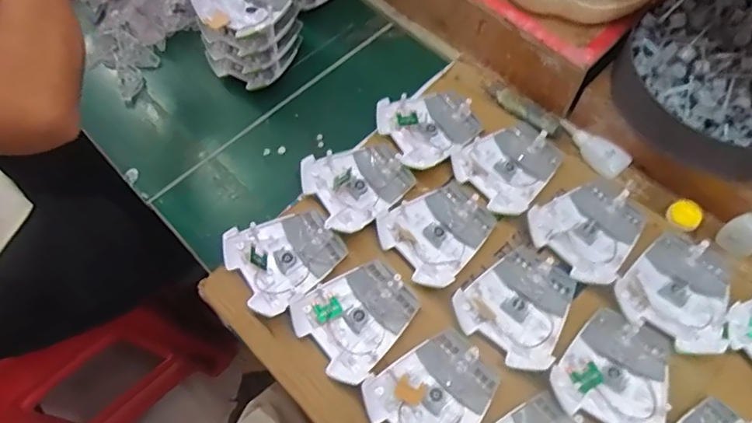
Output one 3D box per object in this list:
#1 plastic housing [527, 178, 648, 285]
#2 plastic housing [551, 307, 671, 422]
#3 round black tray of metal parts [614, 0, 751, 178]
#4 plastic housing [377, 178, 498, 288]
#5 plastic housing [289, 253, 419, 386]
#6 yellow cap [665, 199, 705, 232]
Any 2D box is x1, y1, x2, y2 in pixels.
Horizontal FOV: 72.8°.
[{"bbox_3d":[0.222,0.015,0.526,0.105,0.016,0.096,-37,68,-14],"label":"plastic housing"},{"bbox_3d":[0.217,0.143,0.458,0.091,0.016,0.108,29,69,16],"label":"plastic housing"},{"bbox_3d":[0.364,-0.138,0.525,0.200,0.053,0.190,-1,64,2],"label":"round black tray of metal parts"},{"bbox_3d":[0.068,0.019,0.533,0.112,0.016,0.095,-36,68,-14],"label":"plastic housing"},{"bbox_3d":[-0.016,0.101,0.497,0.107,0.016,0.093,-38,68,-15],"label":"plastic housing"},{"bbox_3d":[0.329,0.004,0.541,0.032,0.012,0.032,-1,64,2],"label":"yellow cap"}]

